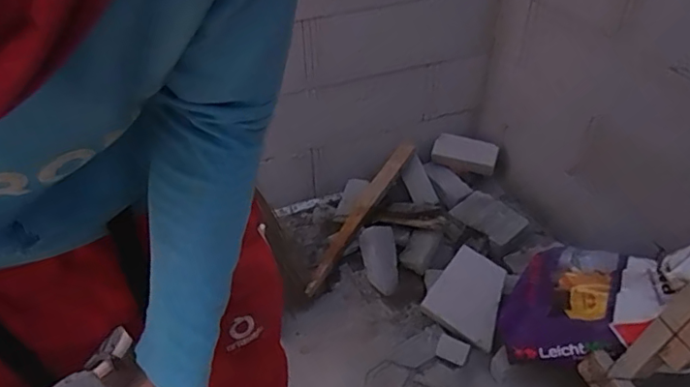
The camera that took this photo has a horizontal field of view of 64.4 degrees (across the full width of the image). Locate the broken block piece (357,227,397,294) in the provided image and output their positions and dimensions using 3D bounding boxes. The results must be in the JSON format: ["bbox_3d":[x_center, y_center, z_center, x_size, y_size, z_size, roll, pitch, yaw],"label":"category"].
[{"bbox_3d":[0.095,0.181,1.483,0.092,0.041,0.186,-8,70,-8],"label":"broken block piece"}]

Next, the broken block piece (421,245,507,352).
[{"bbox_3d":[0.318,0.259,1.362,0.196,0.055,0.199,28,77,36],"label":"broken block piece"}]

